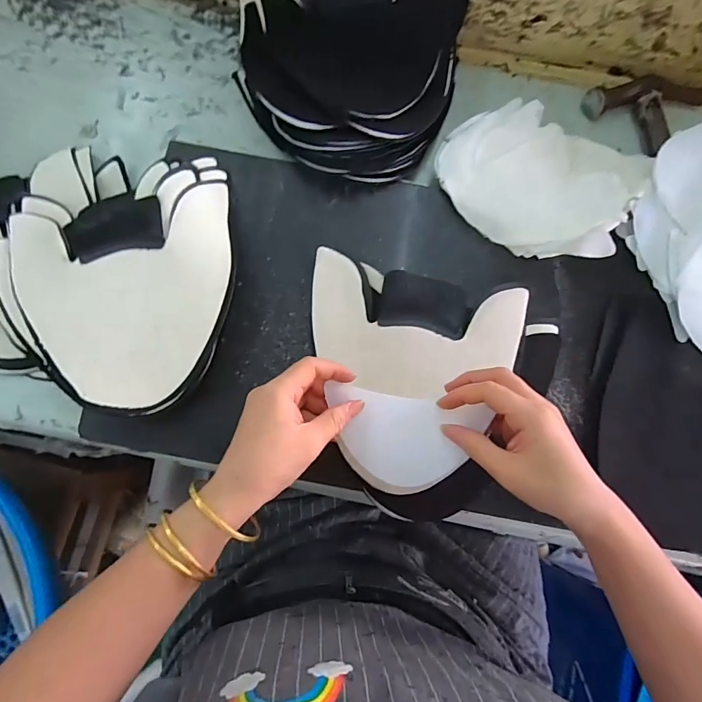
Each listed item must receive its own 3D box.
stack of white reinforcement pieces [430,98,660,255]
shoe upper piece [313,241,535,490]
[{"bbox_3d":[0.184,-0.179,0.398,0.185,0.032,0.172,32,79,5],"label":"stack of white reinforcement pieces"},{"bbox_3d":[0.047,0.016,0.353,0.191,0.026,0.191,13,74,4],"label":"shoe upper piece"}]

